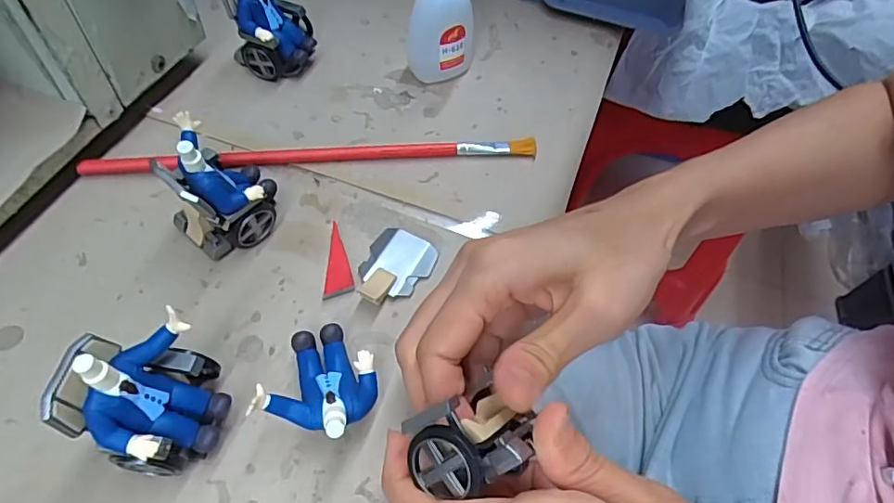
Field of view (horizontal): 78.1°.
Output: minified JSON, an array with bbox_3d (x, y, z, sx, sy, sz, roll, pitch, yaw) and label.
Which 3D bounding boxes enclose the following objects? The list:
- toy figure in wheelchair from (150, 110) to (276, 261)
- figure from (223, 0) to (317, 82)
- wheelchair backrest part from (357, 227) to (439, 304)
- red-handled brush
[{"bbox_3d":[-0.115,-0.034,0.274,0.050,0.069,0.045,-27,63,-21],"label":"toy figure in wheelchair"},{"bbox_3d":[-0.113,-0.147,0.355,0.052,0.058,0.043,-13,59,-14],"label":"figure"},{"bbox_3d":[-0.028,0.008,0.291,0.034,0.005,0.045,25,58,11],"label":"wheelchair backrest part"},{"bbox_3d":[-0.075,-0.056,0.326,0.259,0.005,0.010,-5,102,-9],"label":"red-handled brush"}]

